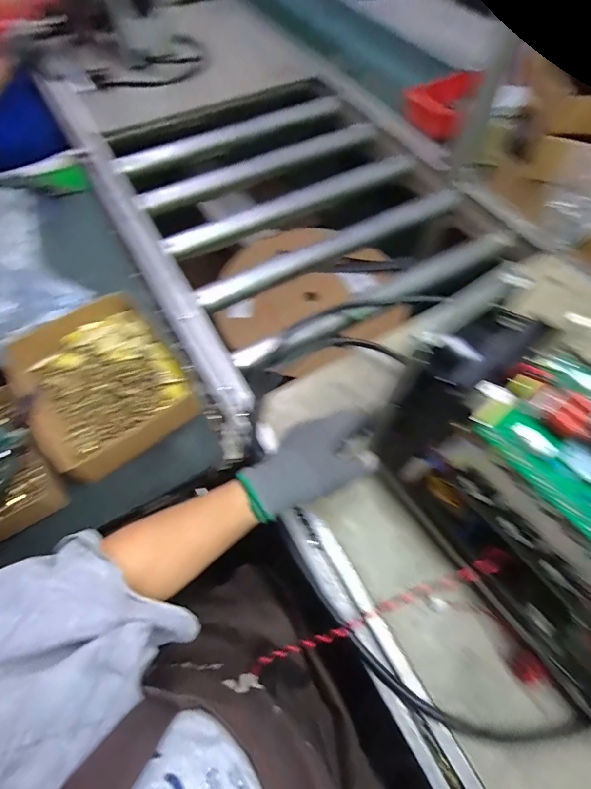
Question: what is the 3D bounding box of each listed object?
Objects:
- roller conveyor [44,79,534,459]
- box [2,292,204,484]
[{"bbox_3d":[-0.019,-0.410,0.781,0.706,0.090,0.871,-29,67,-14],"label":"roller conveyor"},{"bbox_3d":[-0.251,-0.021,0.491,0.182,0.053,0.226,-37,69,-17],"label":"box"}]

